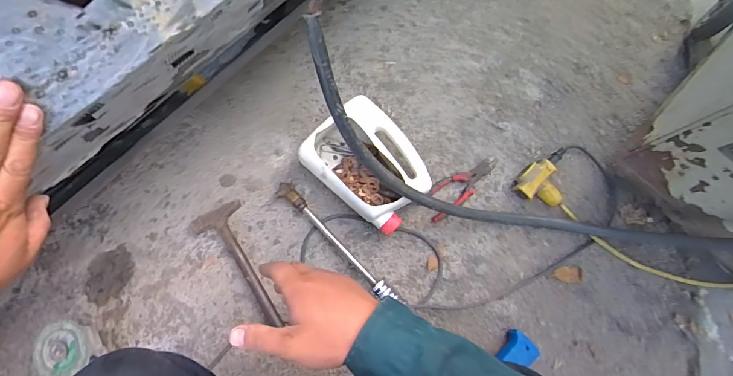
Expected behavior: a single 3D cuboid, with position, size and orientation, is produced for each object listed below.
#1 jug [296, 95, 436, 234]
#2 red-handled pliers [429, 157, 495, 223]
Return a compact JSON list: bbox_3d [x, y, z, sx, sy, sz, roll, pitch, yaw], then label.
[{"bbox_3d":[0.010,-0.045,0.722,0.219,0.098,0.170,41,80,7],"label":"jug"},{"bbox_3d":[0.190,-0.006,0.759,0.173,0.023,0.060,-35,81,-8],"label":"red-handled pliers"}]

